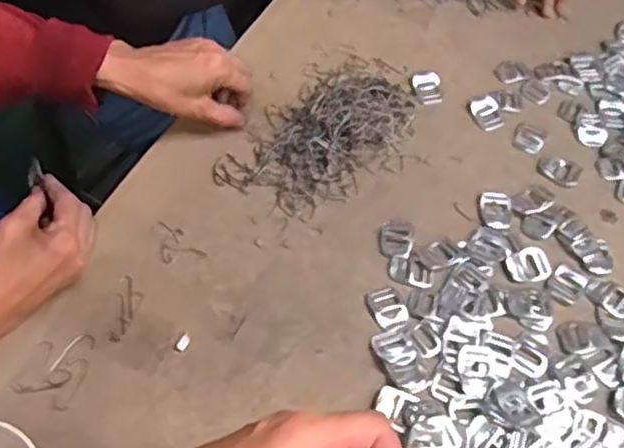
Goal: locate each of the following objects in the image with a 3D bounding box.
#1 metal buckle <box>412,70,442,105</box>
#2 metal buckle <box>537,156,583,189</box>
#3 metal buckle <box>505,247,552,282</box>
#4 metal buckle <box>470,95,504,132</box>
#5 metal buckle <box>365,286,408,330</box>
[{"bbox_3d":[0.121,-0.142,0.731,0.029,0.010,0.042,-2,56,-6],"label":"metal buckle"},{"bbox_3d":[0.241,-0.052,0.678,0.041,0.004,0.036,22,57,10],"label":"metal buckle"},{"bbox_3d":[0.191,0.037,0.616,0.039,0.004,0.030,-21,60,-17],"label":"metal buckle"},{"bbox_3d":[0.179,-0.114,0.716,0.031,0.005,0.041,-14,58,-13],"label":"metal buckle"},{"bbox_3d":[0.063,0.070,0.581,0.026,0.004,0.038,-21,60,-17],"label":"metal buckle"}]

